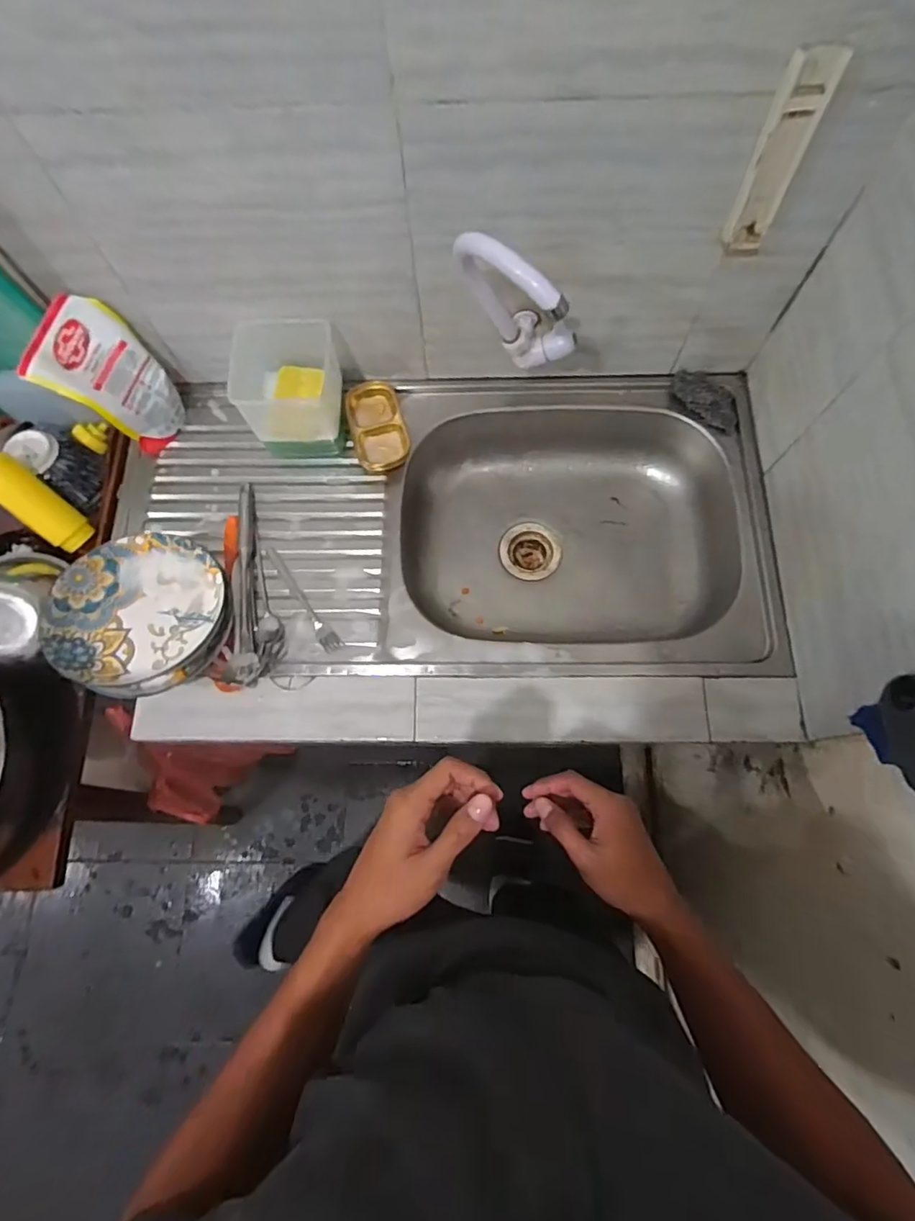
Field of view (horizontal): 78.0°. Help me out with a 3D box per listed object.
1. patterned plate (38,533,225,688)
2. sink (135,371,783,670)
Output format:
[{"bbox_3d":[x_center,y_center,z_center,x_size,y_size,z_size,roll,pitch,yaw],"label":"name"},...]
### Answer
[{"bbox_3d":[-0.438,-0.007,0.767,0.211,0.038,0.216,3,64,-6],"label":"patterned plate"},{"bbox_3d":[-0.019,-0.114,0.929,0.962,0.156,0.499,-1,73,1],"label":"sink"}]

